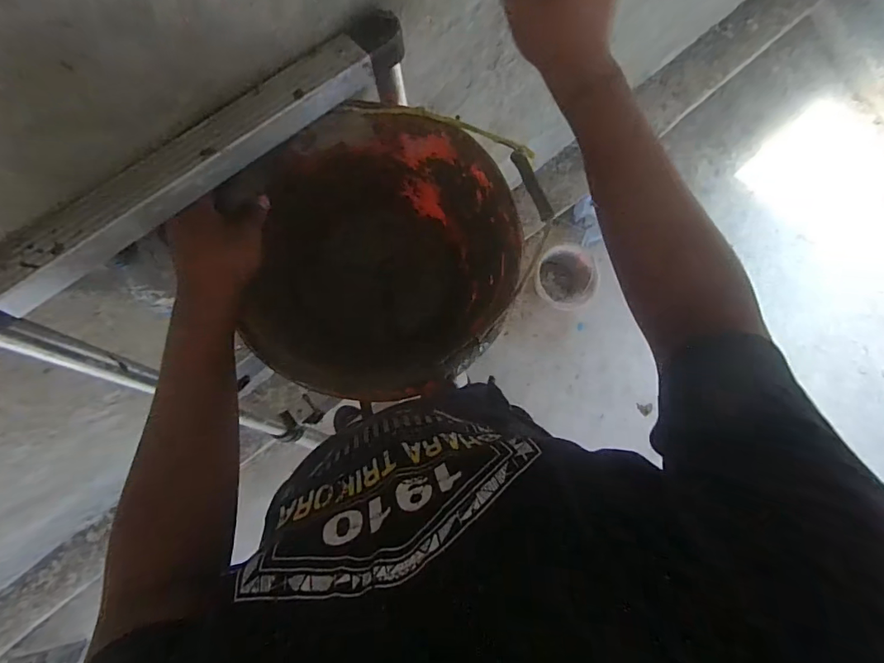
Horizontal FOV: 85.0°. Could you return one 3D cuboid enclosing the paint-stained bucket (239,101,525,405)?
[{"bbox_3d":[-0.065,-0.071,0.557,0.254,0.207,0.270,0,87,-7],"label":"paint-stained bucket"}]

